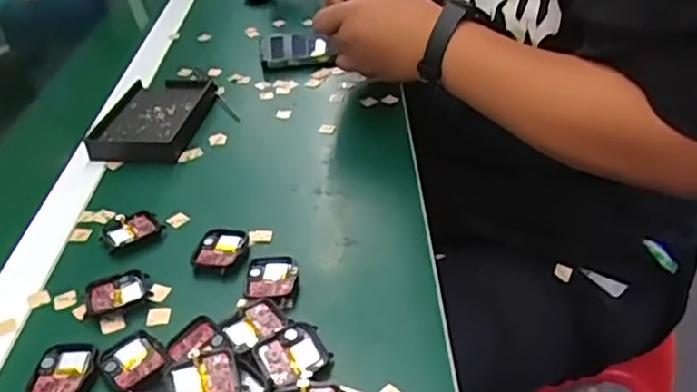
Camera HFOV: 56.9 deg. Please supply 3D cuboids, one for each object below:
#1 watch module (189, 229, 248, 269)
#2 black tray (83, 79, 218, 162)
[{"bbox_3d":[-0.099,0.042,0.506,0.036,0.013,0.045,3,36,10],"label":"watch module"},{"bbox_3d":[-0.208,-0.082,0.681,0.105,0.022,0.143,1,36,7],"label":"black tray"}]

